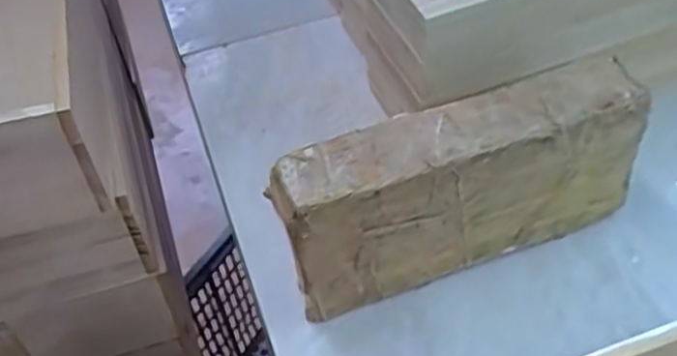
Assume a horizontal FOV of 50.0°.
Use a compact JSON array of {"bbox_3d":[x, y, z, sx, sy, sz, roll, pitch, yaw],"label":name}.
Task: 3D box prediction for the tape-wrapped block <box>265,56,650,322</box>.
[{"bbox_3d":[0.069,0.009,0.419,0.209,0.107,0.050,-18,49,-12],"label":"tape-wrapped block"}]

